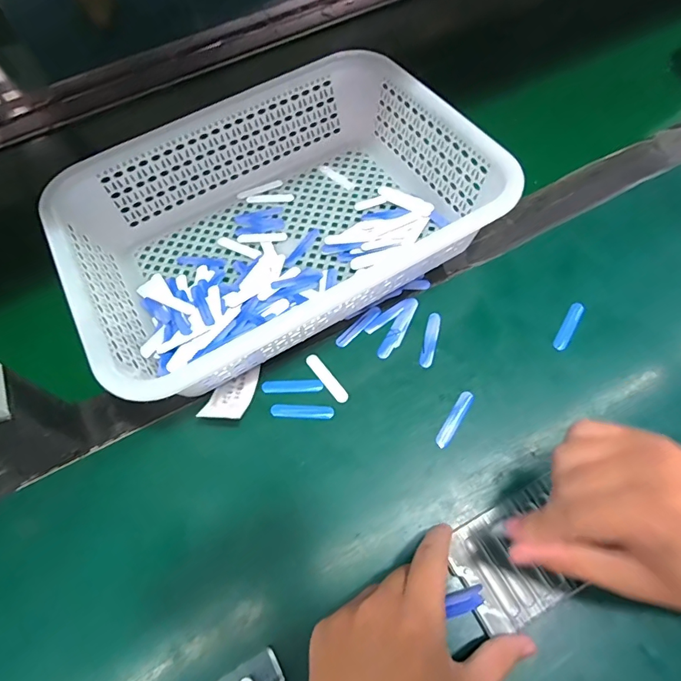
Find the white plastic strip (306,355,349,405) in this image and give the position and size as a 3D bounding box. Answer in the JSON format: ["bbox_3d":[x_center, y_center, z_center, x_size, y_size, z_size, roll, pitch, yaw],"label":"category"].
[{"bbox_3d":[-0.012,0.031,0.378,0.011,0.004,0.052,-35,65,-14],"label":"white plastic strip"}]

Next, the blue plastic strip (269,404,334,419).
[{"bbox_3d":[-0.031,0.058,0.367,0.051,0.004,0.011,1,62,5],"label":"blue plastic strip"}]

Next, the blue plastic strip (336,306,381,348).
[{"bbox_3d":[0.016,-0.013,0.399,0.012,0.004,0.051,40,71,22],"label":"blue plastic strip"}]

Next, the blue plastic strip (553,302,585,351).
[{"bbox_3d":[0.198,-0.013,0.388,0.012,0.004,0.052,29,68,18],"label":"blue plastic strip"}]

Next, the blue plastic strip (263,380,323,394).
[{"bbox_3d":[-0.040,0.038,0.376,0.050,0.004,0.011,-3,62,3],"label":"blue plastic strip"}]

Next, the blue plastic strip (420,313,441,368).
[{"bbox_3d":[0.078,-0.001,0.388,0.012,0.004,0.052,10,63,10],"label":"blue plastic strip"}]

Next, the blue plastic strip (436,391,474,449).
[{"bbox_3d":[0.091,0.062,0.356,0.012,0.004,0.051,29,68,18],"label":"blue plastic strip"}]

